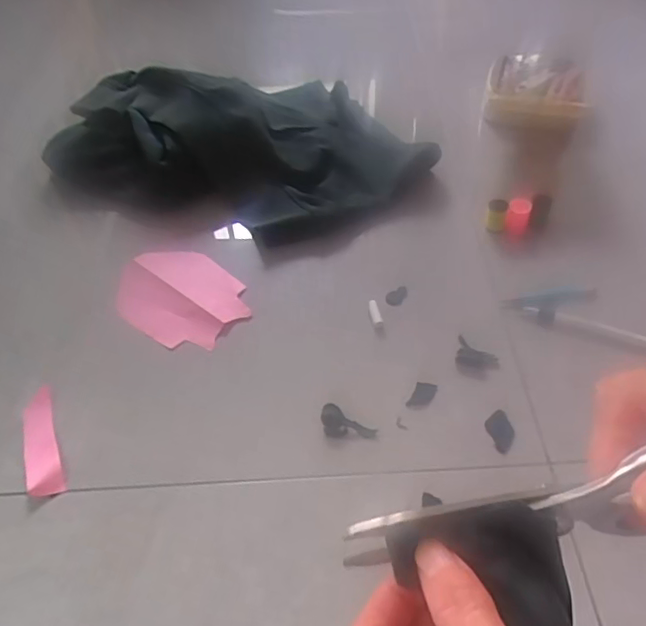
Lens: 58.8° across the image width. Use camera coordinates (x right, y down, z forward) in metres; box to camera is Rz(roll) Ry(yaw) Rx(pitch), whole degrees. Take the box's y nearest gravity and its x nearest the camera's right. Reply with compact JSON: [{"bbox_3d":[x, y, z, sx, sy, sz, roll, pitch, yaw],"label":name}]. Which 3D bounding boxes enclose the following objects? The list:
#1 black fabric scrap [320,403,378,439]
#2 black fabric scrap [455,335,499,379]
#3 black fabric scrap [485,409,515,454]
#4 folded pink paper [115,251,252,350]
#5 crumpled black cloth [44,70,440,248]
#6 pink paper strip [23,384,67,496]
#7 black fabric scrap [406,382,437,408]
[{"bbox_3d":[0.018,0.093,0.469,0.047,0.007,0.025,24,55,21],"label":"black fabric scrap"},{"bbox_3d":[0.132,0.041,0.509,0.042,0.004,0.034,31,58,26],"label":"black fabric scrap"},{"bbox_3d":[0.144,0.095,0.462,0.020,0.004,0.034,-15,51,-9],"label":"black fabric scrap"},{"bbox_3d":[-0.143,-0.020,0.572,0.137,0.011,0.103,29,57,24],"label":"folded pink paper"},{"bbox_3d":[-0.109,-0.221,0.694,0.466,0.081,0.281,16,52,16],"label":"crumpled black cloth"},{"bbox_3d":[-0.234,0.104,0.475,0.026,0.007,0.105,-20,52,-14],"label":"pink paper strip"},{"bbox_3d":[0.084,0.070,0.487,0.018,0.004,0.029,21,54,19],"label":"black fabric scrap"}]

